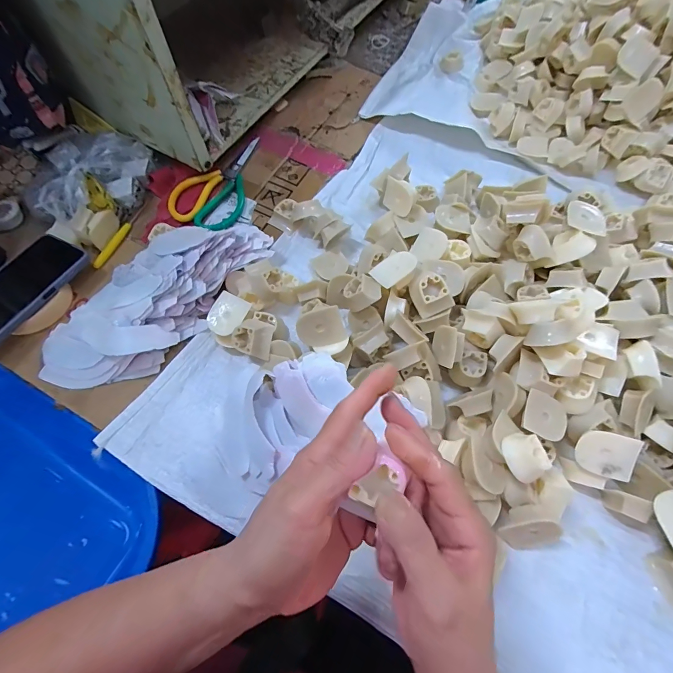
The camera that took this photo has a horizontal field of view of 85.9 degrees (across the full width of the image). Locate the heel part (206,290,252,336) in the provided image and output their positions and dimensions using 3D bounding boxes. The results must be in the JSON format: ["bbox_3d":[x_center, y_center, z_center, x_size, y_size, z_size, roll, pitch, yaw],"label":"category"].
[{"bbox_3d":[-0.129,-0.027,0.424,0.041,0.012,0.048,27,67,13],"label":"heel part"}]

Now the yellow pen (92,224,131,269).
[{"bbox_3d":[-0.315,-0.129,0.509,0.007,0.012,0.083,15,65,8],"label":"yellow pen"}]

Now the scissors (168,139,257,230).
[{"bbox_3d":[-0.175,-0.240,0.551,0.097,0.021,0.185,15,65,8],"label":"scissors"}]

